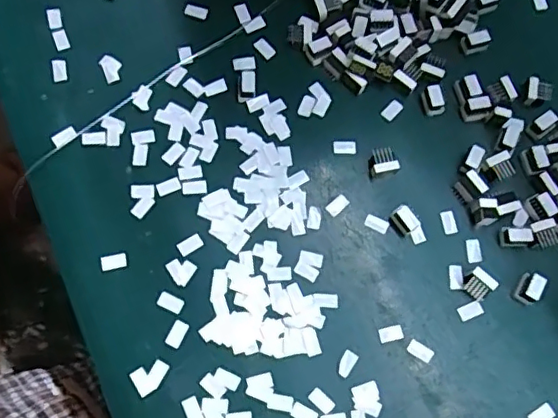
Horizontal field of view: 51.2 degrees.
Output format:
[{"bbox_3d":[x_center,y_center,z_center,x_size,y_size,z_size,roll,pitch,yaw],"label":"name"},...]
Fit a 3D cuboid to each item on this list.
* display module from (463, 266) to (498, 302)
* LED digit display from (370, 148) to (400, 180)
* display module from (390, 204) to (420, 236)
[{"bbox_3d":[0.094,0.035,0.272,0.012,0.008,0.013,-41,79,-13],"label":"display module"},{"bbox_3d":[0.051,-0.023,0.288,0.014,0.009,0.013,1,73,-2],"label":"LED digit display"},{"bbox_3d":[0.061,0.005,0.279,0.008,0.011,0.012,-35,77,-11],"label":"display module"}]

